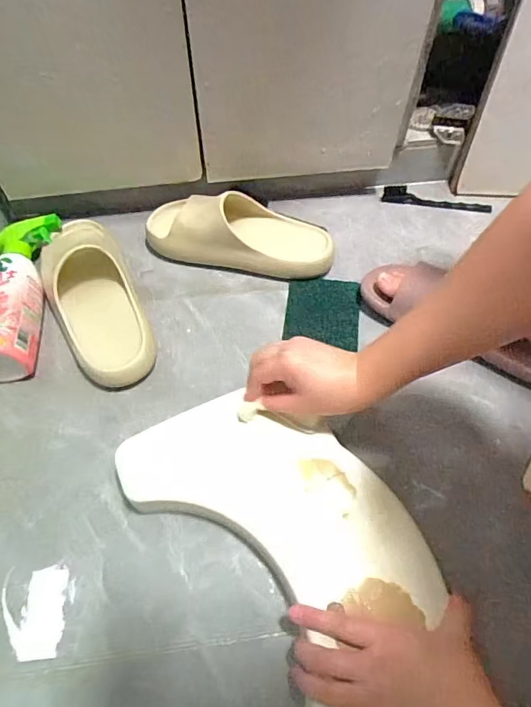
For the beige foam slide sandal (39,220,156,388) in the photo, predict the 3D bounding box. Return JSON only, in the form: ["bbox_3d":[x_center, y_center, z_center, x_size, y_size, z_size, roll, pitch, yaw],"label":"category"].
[{"bbox_3d":[-0.216,-0.077,0.566,0.104,0.073,0.255,-24,63,-16],"label":"beige foam slide sandal"}]

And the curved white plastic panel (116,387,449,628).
[{"bbox_3d":[0.033,0.207,0.398,0.226,0.019,0.396,-21,62,-15],"label":"curved white plastic panel"}]

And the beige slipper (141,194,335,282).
[{"bbox_3d":[-0.034,-0.174,0.631,0.262,0.070,0.099,9,59,3],"label":"beige slipper"}]

